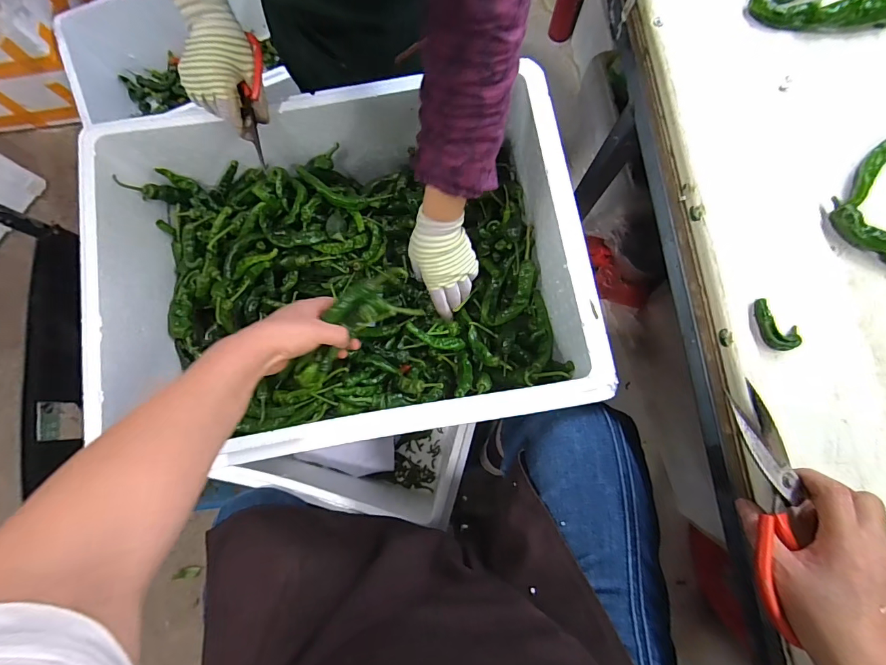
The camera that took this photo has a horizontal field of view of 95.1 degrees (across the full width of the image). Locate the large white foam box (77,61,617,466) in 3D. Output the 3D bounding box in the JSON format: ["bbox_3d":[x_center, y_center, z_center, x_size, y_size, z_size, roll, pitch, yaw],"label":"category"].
[{"bbox_3d":[-0.124,-0.085,0.572,0.573,0.200,0.410,-9,80,-1],"label":"large white foam box"}]

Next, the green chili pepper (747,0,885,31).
[{"bbox_3d":[0.410,-0.337,0.426,0.158,0.027,0.032,11,81,3],"label":"green chili pepper"}]

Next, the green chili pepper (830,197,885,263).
[{"bbox_3d":[0.423,-0.076,0.378,0.133,0.024,0.026,39,83,7],"label":"green chili pepper"}]

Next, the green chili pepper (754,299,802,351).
[{"bbox_3d":[0.311,-0.009,0.373,0.031,0.014,0.049,-8,80,-1],"label":"green chili pepper"}]

